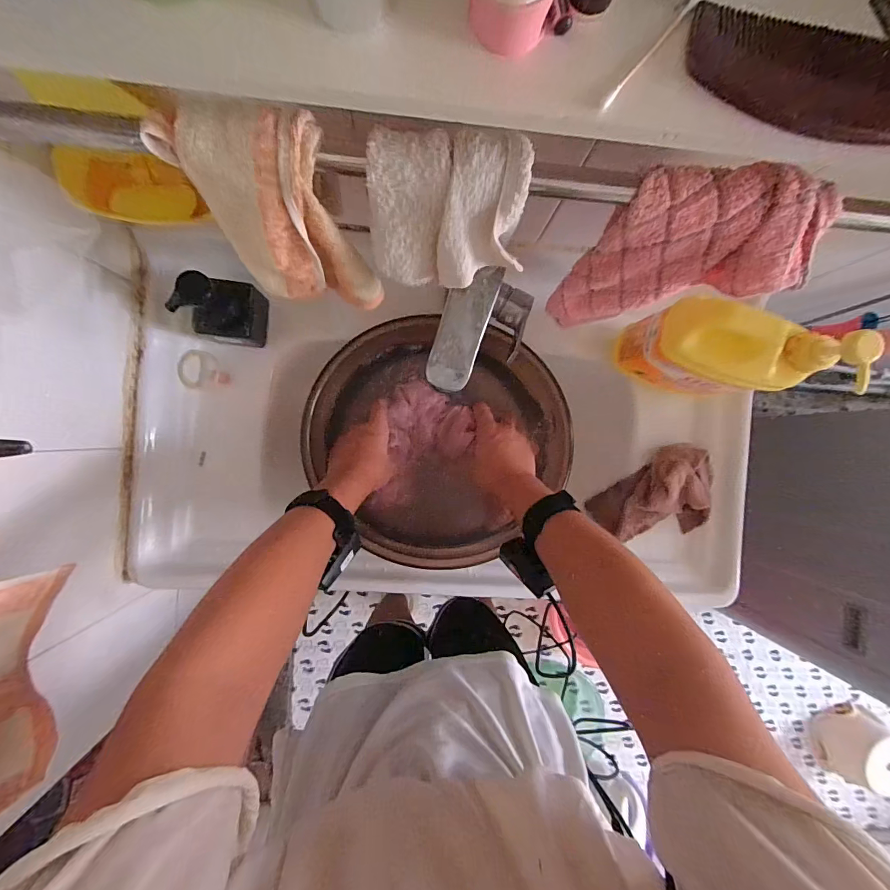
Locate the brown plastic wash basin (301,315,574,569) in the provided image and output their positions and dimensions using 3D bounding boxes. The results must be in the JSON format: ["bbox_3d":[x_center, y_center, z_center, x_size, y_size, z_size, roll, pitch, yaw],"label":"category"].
[{"bbox_3d":[-0.005,-0.014,0.560,0.315,0.087,0.314,0,91,-5],"label":"brown plastic wash basin"}]

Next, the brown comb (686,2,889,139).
[{"bbox_3d":[0.194,-0.179,0.204,0.154,0.011,0.047,6,90,-5],"label":"brown comb"}]

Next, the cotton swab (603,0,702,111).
[{"bbox_3d":[0.097,-0.185,0.196,0.004,0.004,0.070,41,87,-4],"label":"cotton swab"}]

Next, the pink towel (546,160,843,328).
[{"bbox_3d":[0.188,-0.147,0.357,0.144,0.175,0.064,1,91,-5],"label":"pink towel"}]

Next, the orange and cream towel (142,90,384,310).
[{"bbox_3d":[-0.118,-0.165,0.319,0.121,0.165,0.057,0,91,-5],"label":"orange and cream towel"}]

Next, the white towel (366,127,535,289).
[{"bbox_3d":[0.001,-0.158,0.299,0.104,0.110,0.032,7,69,2],"label":"white towel"}]

